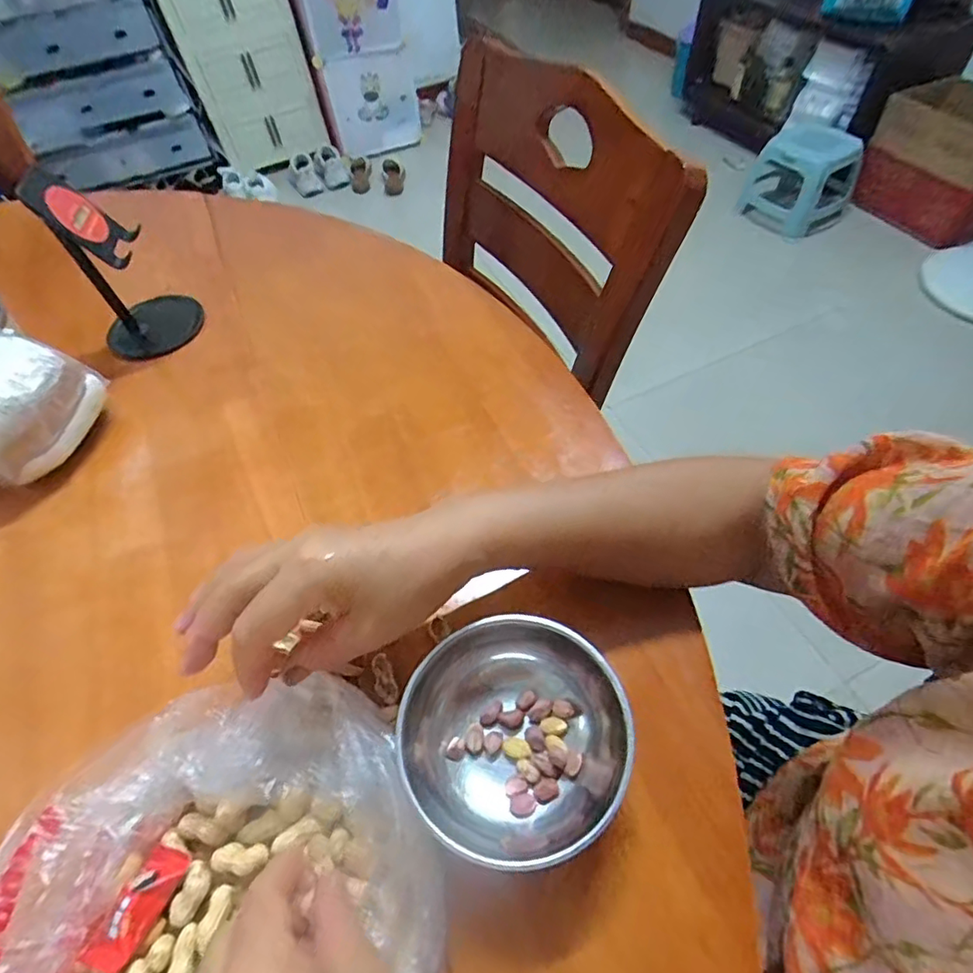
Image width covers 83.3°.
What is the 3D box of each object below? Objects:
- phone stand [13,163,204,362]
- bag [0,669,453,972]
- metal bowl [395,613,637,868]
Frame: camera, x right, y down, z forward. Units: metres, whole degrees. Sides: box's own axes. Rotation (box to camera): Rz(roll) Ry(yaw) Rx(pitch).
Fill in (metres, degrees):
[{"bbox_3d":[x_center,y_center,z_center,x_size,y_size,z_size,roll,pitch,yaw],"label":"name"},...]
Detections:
[{"bbox_3d":[-0.342,-0.200,0.508,0.091,0.136,0.082,-34,60,-18],"label":"phone stand"},{"bbox_3d":[-0.124,0.214,0.241,0.202,0.084,0.232,-13,56,-5],"label":"bag"},{"bbox_3d":[0.014,0.135,0.298,0.115,0.062,0.110,-2,56,3],"label":"metal bowl"}]

